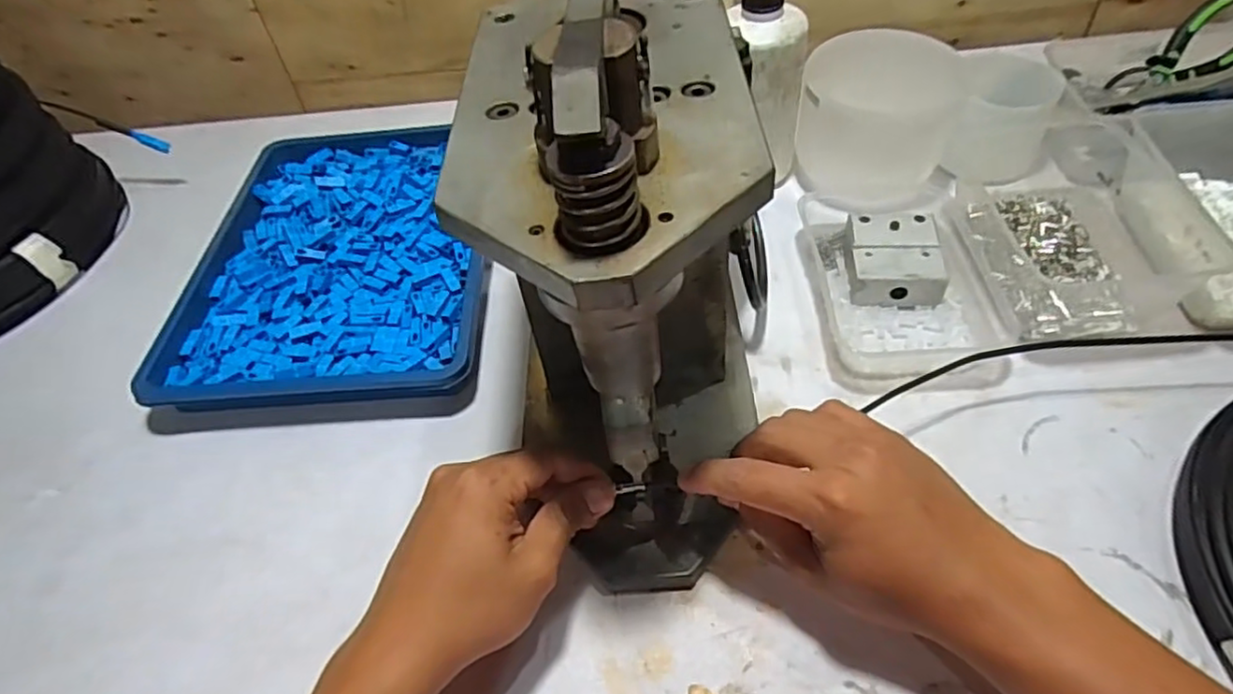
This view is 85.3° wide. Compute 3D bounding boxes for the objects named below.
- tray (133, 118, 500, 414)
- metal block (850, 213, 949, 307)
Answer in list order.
[{"bbox_3d":[-0.223,-0.091,0.577,0.234,0.034,0.324,-4,49,3],"label":"tray"},{"bbox_3d":[0.207,-0.066,0.500,0.061,0.031,0.068,3,49,9],"label":"metal block"}]

